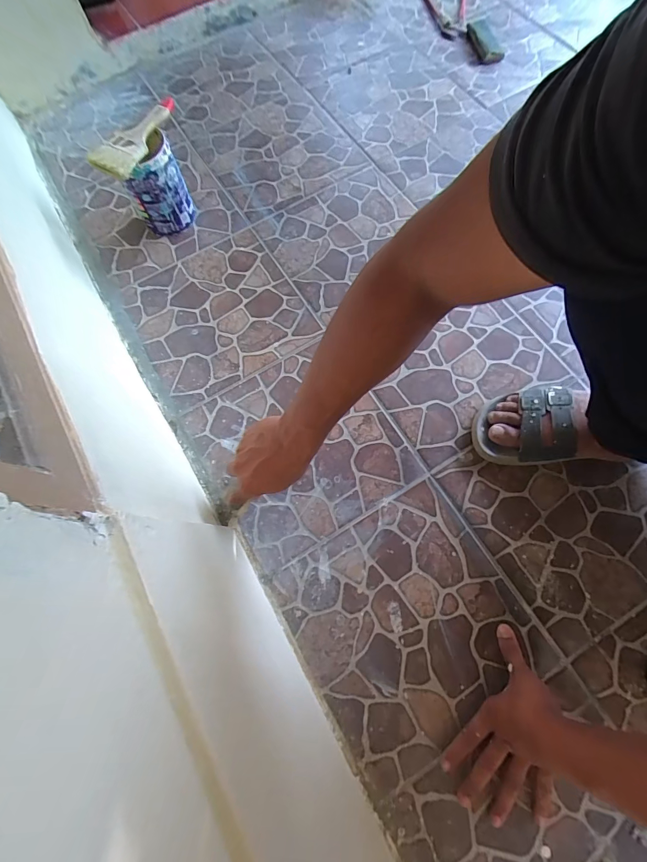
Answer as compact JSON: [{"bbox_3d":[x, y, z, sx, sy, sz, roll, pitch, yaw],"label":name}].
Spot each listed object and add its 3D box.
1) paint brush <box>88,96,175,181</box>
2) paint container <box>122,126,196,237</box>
[{"bbox_3d":[-0.310,-0.498,0.614,0.071,0.024,0.181,22,74,9],"label":"paint brush"},{"bbox_3d":[-0.312,-0.453,0.679,0.109,0.140,0.096,-25,73,-6],"label":"paint container"}]

